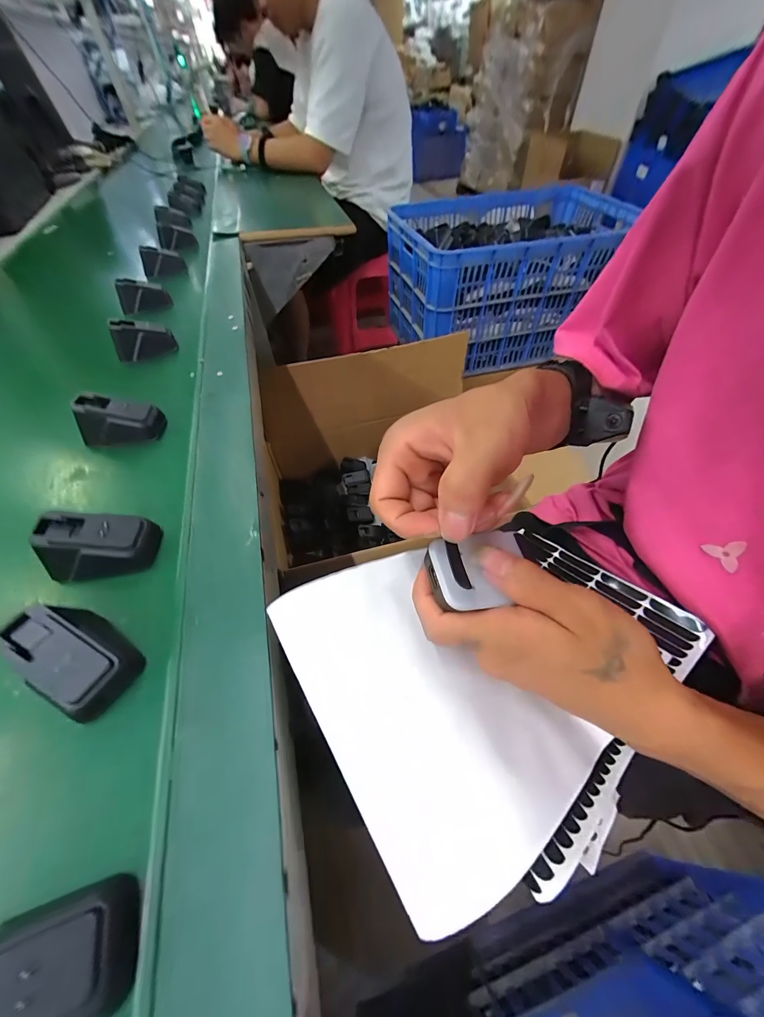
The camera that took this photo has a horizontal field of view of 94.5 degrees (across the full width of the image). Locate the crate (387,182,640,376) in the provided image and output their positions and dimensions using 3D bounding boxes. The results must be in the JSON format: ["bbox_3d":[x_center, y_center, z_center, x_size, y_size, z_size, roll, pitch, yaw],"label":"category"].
[{"bbox_3d":[0.324,-0.631,0.978,0.552,0.287,0.400,-10,53,-6],"label":"crate"}]

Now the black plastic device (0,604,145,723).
[{"bbox_3d":[-0.178,0.084,0.204,0.061,0.038,0.039,27,58,21],"label":"black plastic device"}]

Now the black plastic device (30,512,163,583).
[{"bbox_3d":[-0.200,0.026,0.250,0.065,0.038,0.042,-10,53,-6],"label":"black plastic device"}]

